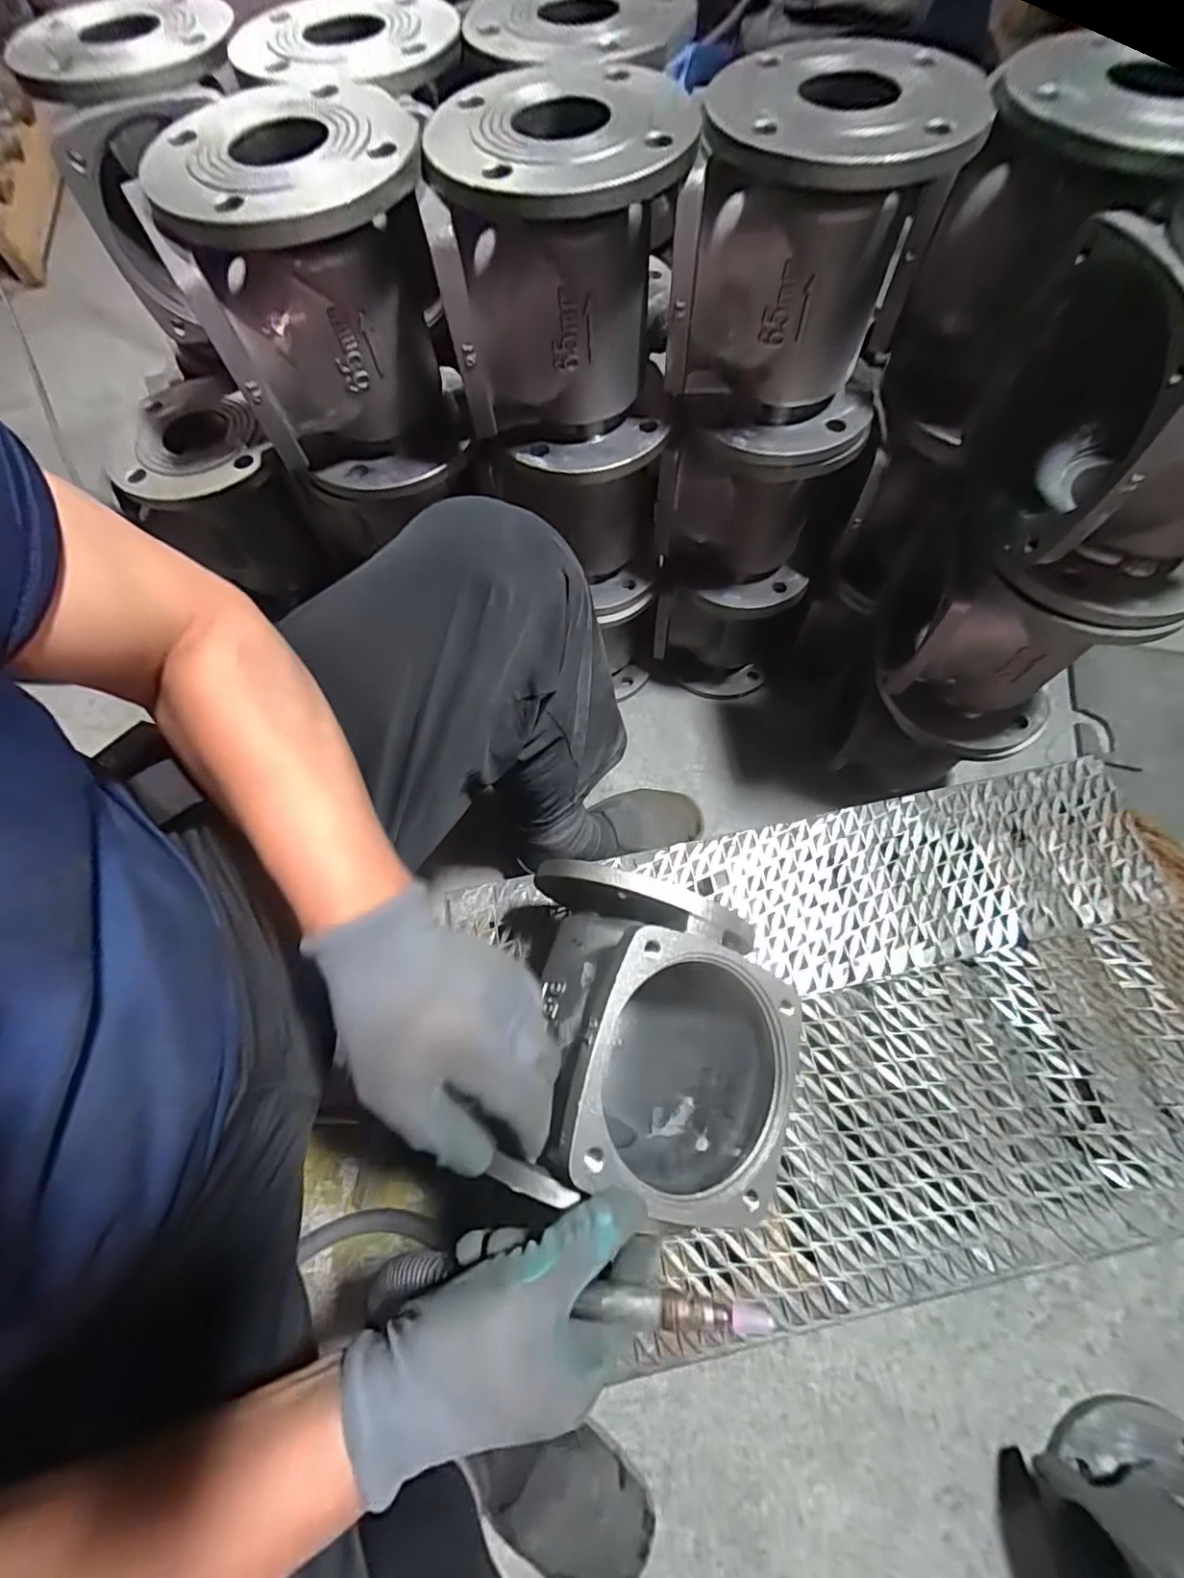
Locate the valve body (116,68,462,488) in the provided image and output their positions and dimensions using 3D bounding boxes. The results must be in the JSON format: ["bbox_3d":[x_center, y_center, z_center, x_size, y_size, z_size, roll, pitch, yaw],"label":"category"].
[{"bbox_3d":[-0.214,-0.389,0.469,0.172,0.201,0.179,-25,68,-8],"label":"valve body"}]

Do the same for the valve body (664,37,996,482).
[{"bbox_3d":[0.177,-0.446,0.497,0.201,0.219,0.216,10,68,7],"label":"valve body"}]

